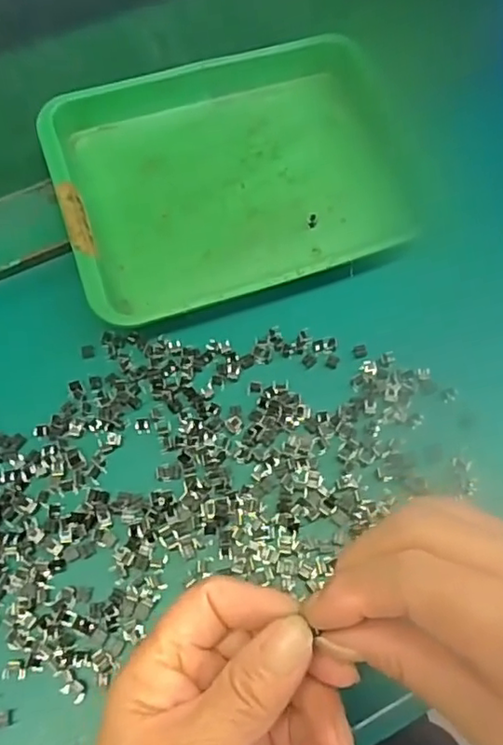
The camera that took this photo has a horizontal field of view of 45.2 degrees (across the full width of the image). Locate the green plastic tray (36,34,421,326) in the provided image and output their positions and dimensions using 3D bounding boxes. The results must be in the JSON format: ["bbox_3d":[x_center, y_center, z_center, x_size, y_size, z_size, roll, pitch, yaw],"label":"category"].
[{"bbox_3d":[-0.008,-0.128,0.374,0.216,0.029,0.181,-18,65,-8],"label":"green plastic tray"}]

